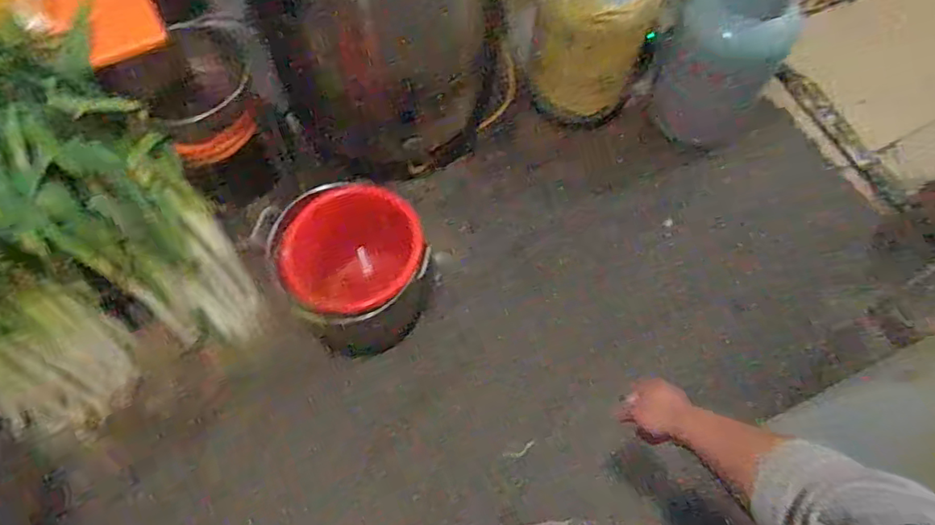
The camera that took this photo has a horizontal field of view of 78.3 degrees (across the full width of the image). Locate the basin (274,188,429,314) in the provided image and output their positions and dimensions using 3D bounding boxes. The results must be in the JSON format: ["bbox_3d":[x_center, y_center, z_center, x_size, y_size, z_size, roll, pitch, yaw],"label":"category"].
[{"bbox_3d":[-0.275,-0.028,1.426,0.279,0.146,0.343,42,71,16],"label":"basin"}]

